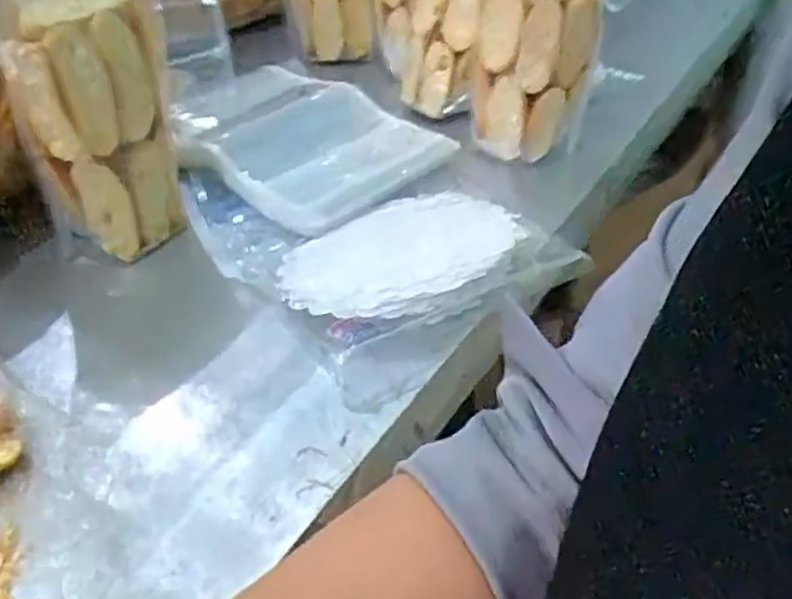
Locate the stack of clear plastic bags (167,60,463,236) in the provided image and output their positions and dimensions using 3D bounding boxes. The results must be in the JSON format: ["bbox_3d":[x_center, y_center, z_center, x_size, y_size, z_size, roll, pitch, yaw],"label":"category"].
[{"bbox_3d":[-0.095,-0.173,0.771,0.208,0.035,0.283,-30,49,-32],"label":"stack of clear plastic bags"}]

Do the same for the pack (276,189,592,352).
[{"bbox_3d":[0.024,-0.039,0.611,0.232,0.027,0.166,-22,46,-26],"label":"pack"}]

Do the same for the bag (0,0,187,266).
[{"bbox_3d":[-0.241,-0.141,0.593,0.101,0.204,0.112,-13,42,-16],"label":"bag"}]

